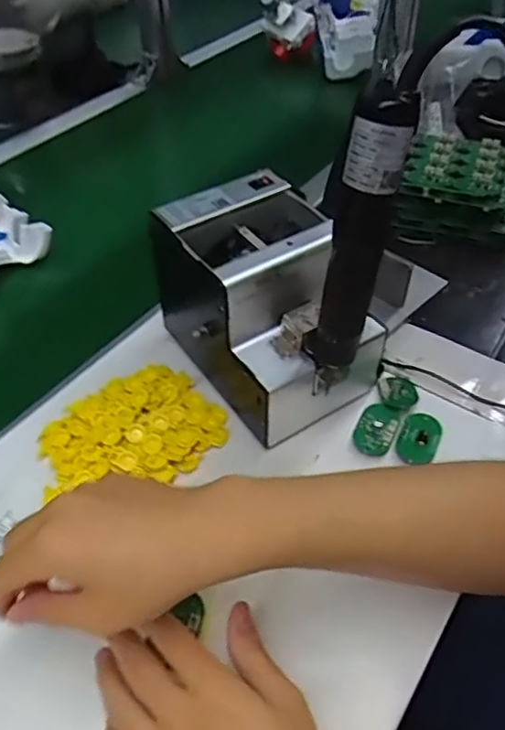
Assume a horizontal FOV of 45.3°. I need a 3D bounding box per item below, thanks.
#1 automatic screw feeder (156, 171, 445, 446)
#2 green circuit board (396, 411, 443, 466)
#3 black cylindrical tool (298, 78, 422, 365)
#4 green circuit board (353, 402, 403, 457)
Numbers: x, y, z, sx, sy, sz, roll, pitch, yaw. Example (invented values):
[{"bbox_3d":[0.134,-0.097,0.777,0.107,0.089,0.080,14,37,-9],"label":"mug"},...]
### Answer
[{"bbox_3d":[0.012,-0.055,0.535,0.133,0.147,0.181,-23,49,-24],"label":"automatic screw feeder"},{"bbox_3d":[0.144,0.062,0.520,0.034,0.005,0.050,26,61,10],"label":"green circuit board"},{"bbox_3d":[0.069,-0.080,0.410,0.041,0.199,0.040,12,50,7],"label":"black cylindrical tool"},{"bbox_3d":[0.108,0.054,0.525,0.037,0.008,0.051,16,58,30],"label":"green circuit board"}]

